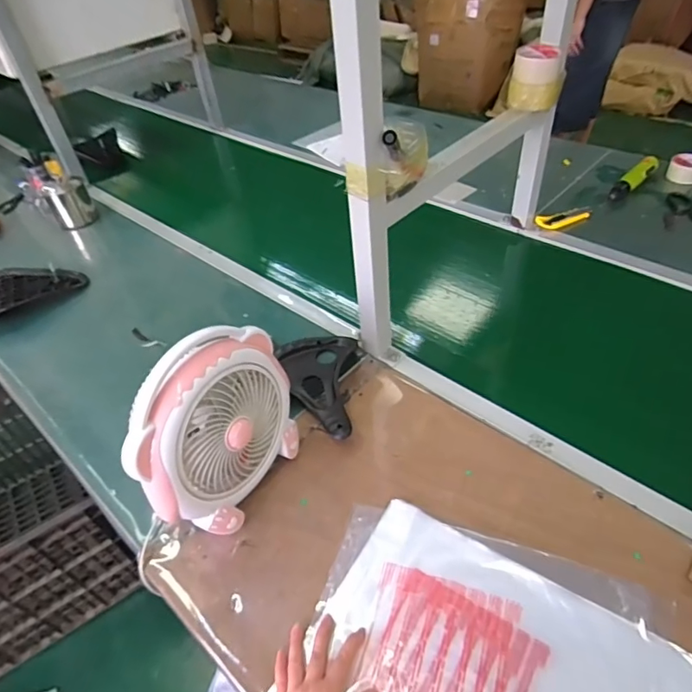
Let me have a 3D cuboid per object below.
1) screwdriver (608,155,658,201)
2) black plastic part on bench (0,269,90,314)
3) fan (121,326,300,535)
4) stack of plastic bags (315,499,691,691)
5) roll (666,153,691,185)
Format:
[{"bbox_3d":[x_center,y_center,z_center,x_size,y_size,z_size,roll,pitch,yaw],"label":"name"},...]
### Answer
[{"bbox_3d":[0.724,-0.416,1.259,0.054,0.049,0.204,31,56,33],"label":"screwdriver"},{"bbox_3d":[-0.768,-0.142,1.202,0.253,0.054,0.158,-32,49,-23],"label":"black plastic part on bench"},{"bbox_3d":[-0.165,0.116,0.684,0.076,0.262,0.252,20,50,26],"label":"fan"},{"bbox_3d":[0.153,0.368,0.573,0.412,0.021,0.338,21,51,26],"label":"stack of plastic bags"},{"bbox_3d":[0.848,-0.441,1.245,0.080,0.043,0.088,-4,44,4],"label":"roll"}]

